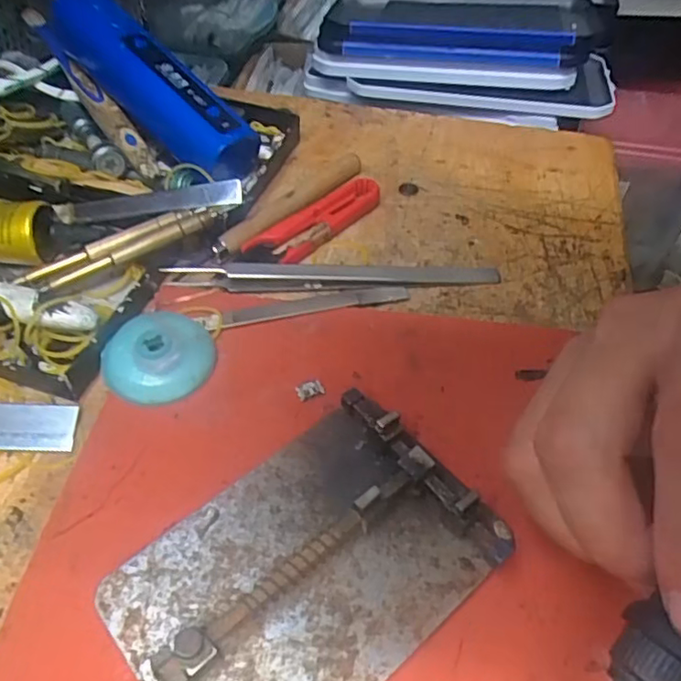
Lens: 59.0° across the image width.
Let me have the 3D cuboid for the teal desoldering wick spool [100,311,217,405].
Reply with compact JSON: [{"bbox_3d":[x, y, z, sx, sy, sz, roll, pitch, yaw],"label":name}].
[{"bbox_3d":[-0.073,0.006,0.244,0.044,0.014,0.037,-26,57,-23],"label":"teal desoldering wick spool"}]

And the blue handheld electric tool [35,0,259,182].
[{"bbox_3d":[-0.103,-0.135,0.319,0.129,0.034,0.037,41,58,3],"label":"blue handheld electric tool"}]

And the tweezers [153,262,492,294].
[{"bbox_3d":[-0.003,-0.032,0.282,0.155,0.010,0.014,0,51,-3],"label":"tweezers"}]

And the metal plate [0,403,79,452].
[{"bbox_3d":[-0.121,0.033,0.230,0.037,0.004,0.019,5,62,-9],"label":"metal plate"}]

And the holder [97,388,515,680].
[{"bbox_3d":[-0.010,0.071,0.192,0.112,0.016,0.079,-32,59,-26],"label":"holder"}]

